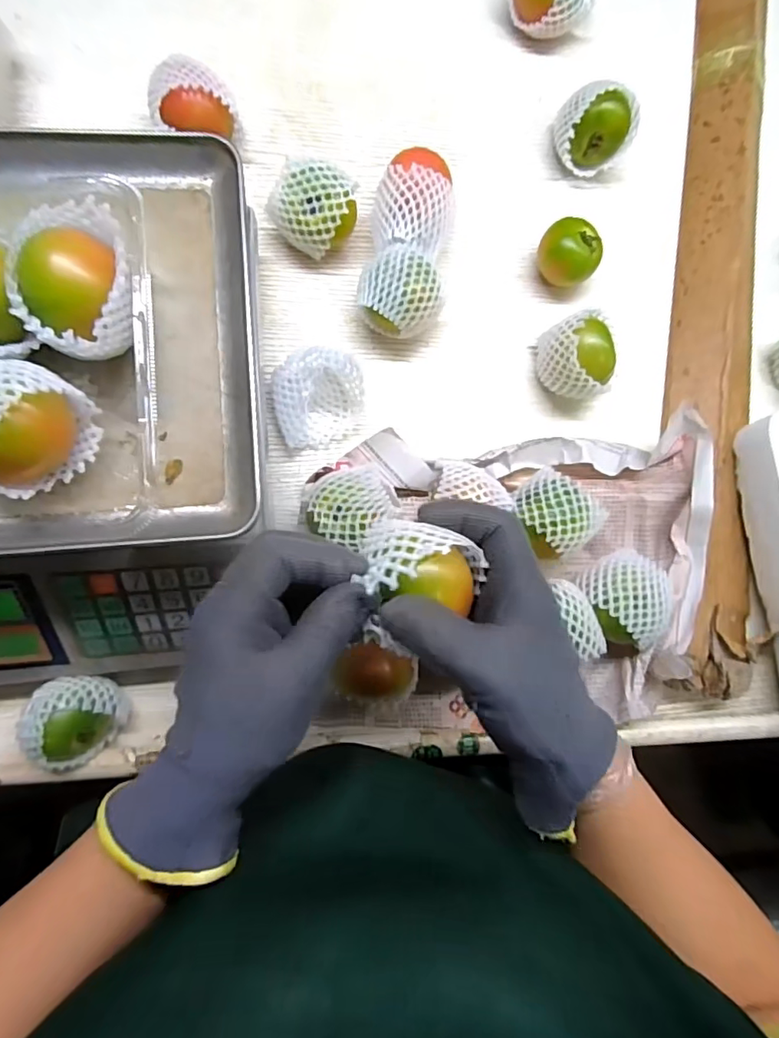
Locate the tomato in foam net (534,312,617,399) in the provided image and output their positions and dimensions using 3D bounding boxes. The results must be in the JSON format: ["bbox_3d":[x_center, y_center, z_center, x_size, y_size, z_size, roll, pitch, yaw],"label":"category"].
[{"bbox_3d":[0.154,-0.127,0.419,0.060,0.058,0.064,-18,86,-9],"label":"tomato in foam net"}]

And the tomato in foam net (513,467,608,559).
[{"bbox_3d":[0.118,-0.001,0.385,0.062,0.050,0.059,-38,89,-10],"label":"tomato in foam net"}]

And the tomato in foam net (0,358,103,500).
[{"bbox_3d":[-0.178,-0.042,0.255,0.047,0.061,0.060,24,81,-4],"label":"tomato in foam net"}]

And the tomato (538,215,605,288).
[{"bbox_3d":[0.149,-0.220,0.438,0.048,0.042,0.045,1,84,-7],"label":"tomato"}]

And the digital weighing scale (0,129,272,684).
[{"bbox_3d":[-0.240,-0.053,0.310,0.333,0.169,0.295,-4,84,-8],"label":"digital weighing scale"}]

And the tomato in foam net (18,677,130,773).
[{"bbox_3d":[-0.211,0.133,0.349,0.055,0.050,0.057,1,84,-7],"label":"tomato in foam net"}]

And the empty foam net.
[{"bbox_3d":[-0.053,-0.096,0.401,0.078,0.036,0.063,-30,88,-9],"label":"empty foam net"}]

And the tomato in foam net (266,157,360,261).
[{"bbox_3d":[-0.057,-0.237,0.404,0.057,0.058,0.056,36,81,-2],"label":"tomato in foam net"}]

